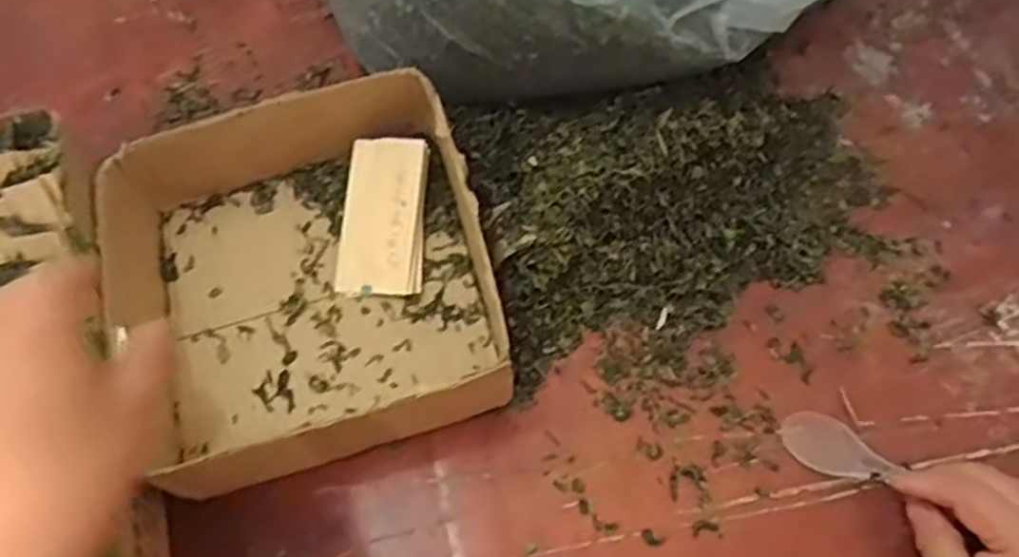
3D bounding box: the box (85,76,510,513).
[{"bbox_3d":[-0.131,0.000,0.481,0.226,0.081,0.234,-18,64,-8],"label":"box"}]

